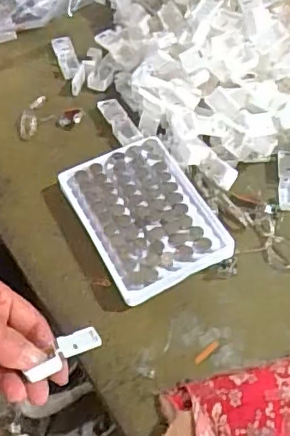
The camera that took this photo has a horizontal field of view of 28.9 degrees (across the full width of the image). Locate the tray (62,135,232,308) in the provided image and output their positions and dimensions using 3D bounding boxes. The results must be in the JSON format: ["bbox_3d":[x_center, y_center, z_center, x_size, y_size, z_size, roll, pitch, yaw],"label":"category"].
[{"bbox_3d":[0.000,-0.001,0.454,0.093,0.023,0.127,-25,60,-13],"label":"tray"}]

